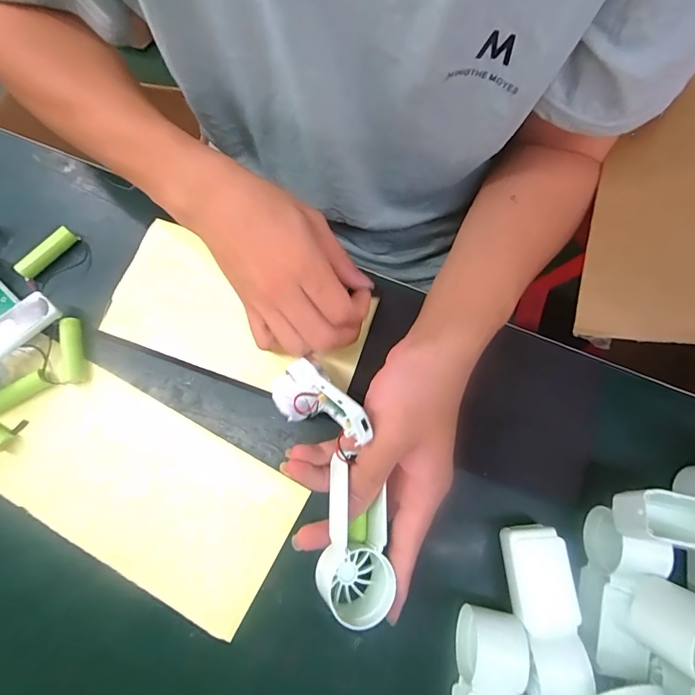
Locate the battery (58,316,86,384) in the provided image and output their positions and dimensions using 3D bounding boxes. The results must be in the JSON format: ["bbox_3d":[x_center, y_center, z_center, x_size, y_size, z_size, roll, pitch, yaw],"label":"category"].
[{"bbox_3d":[-0.209,0.002,0.302,0.014,0.013,0.049,-10,76,-1],"label":"battery"}]

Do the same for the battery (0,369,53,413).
[{"bbox_3d":[-0.247,0.035,0.295,0.050,0.012,0.012,-31,77,-5],"label":"battery"}]

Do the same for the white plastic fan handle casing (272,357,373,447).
[{"bbox_3d":[-0.015,0.036,0.254,0.085,0.026,0.035,17,73,49],"label":"white plastic fan handle casing"}]

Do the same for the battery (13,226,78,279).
[{"bbox_3d":[-0.244,-0.076,0.323,0.013,0.015,0.050,43,81,11],"label":"battery"}]

